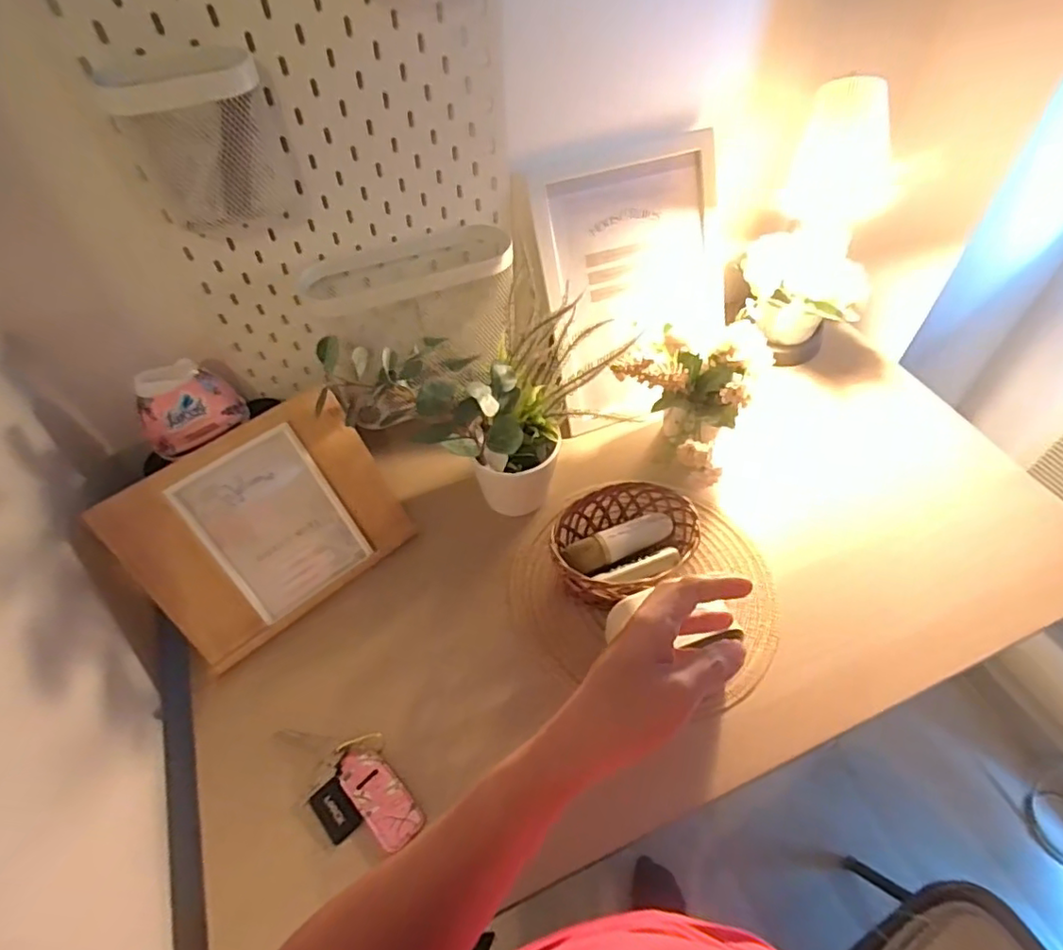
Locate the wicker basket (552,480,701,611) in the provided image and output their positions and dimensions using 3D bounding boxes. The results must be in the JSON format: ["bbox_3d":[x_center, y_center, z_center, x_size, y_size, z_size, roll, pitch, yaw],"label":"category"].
[{"bbox_3d":[0.099,0.080,0.654,0.162,0.068,0.129,-23,55,-15],"label":"wicker basket"}]

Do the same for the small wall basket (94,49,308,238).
[{"bbox_3d":[-0.258,-0.264,0.500,0.126,0.135,0.056,-25,55,-17],"label":"small wall basket"}]

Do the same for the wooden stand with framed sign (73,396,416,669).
[{"bbox_3d":[-0.280,0.052,0.648,0.260,0.207,0.045,-38,23,-27],"label":"wooden stand with framed sign"}]

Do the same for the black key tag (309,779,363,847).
[{"bbox_3d":[-0.179,0.309,0.550,0.031,0.006,0.049,-37,59,-24],"label":"black key tag"}]

